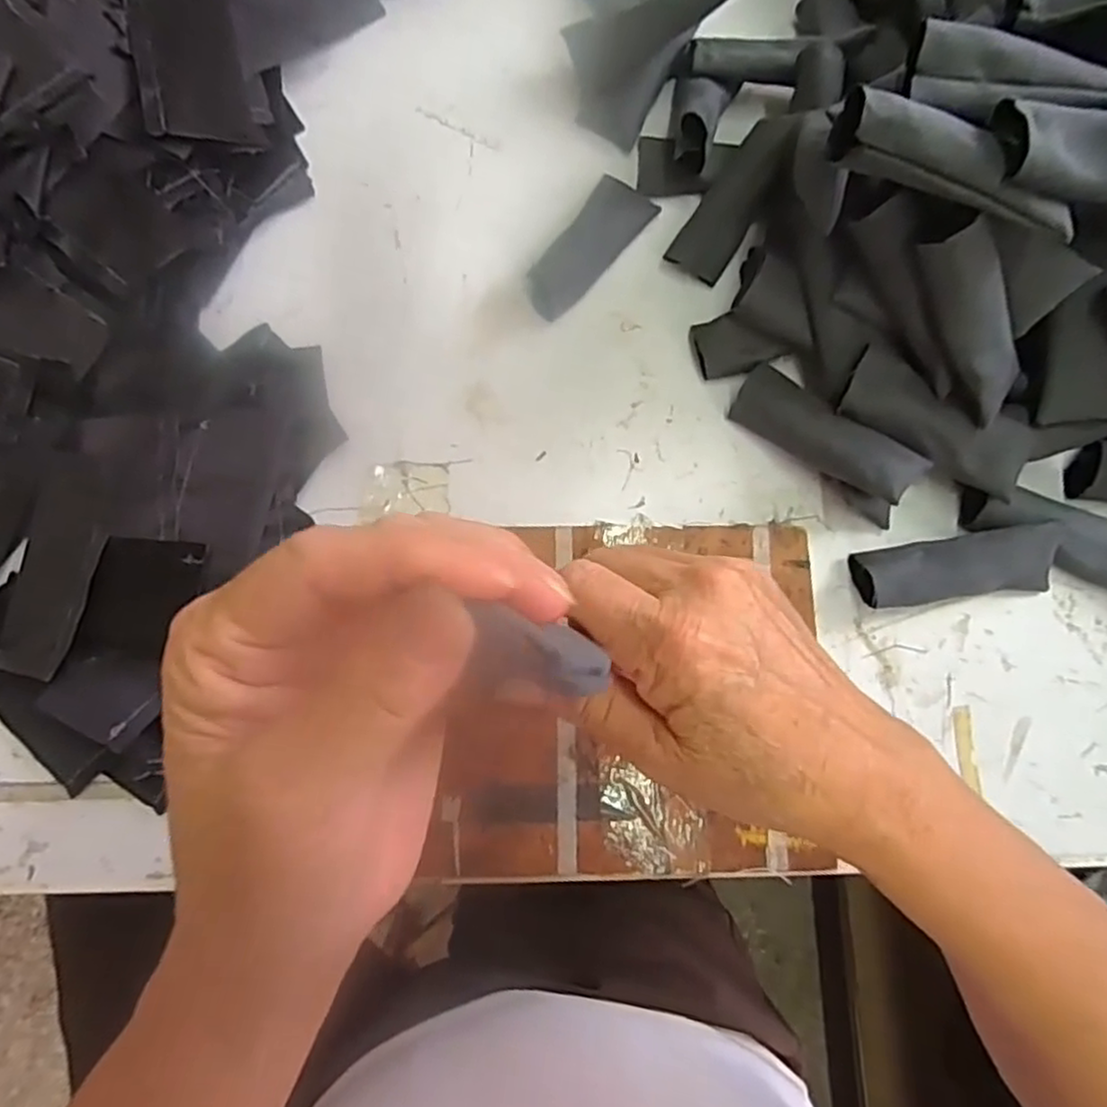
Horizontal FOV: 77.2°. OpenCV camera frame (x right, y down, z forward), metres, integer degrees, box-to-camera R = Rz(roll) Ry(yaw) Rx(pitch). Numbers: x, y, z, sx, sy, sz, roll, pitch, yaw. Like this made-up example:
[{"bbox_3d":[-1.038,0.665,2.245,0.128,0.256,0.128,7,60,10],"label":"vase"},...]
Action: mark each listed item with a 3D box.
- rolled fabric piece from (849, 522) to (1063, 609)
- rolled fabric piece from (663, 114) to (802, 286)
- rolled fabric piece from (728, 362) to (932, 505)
[{"bbox_3d":[0.216,0.008,0.374,0.104,0.029,0.033,-7,77,-3],"label":"rolled fabric piece"},{"bbox_3d":[0.111,-0.214,0.419,0.036,0.013,0.099,36,100,7],"label":"rolled fabric piece"},{"bbox_3d":[0.149,-0.066,0.383,0.106,0.019,0.033,39,79,26],"label":"rolled fabric piece"}]

